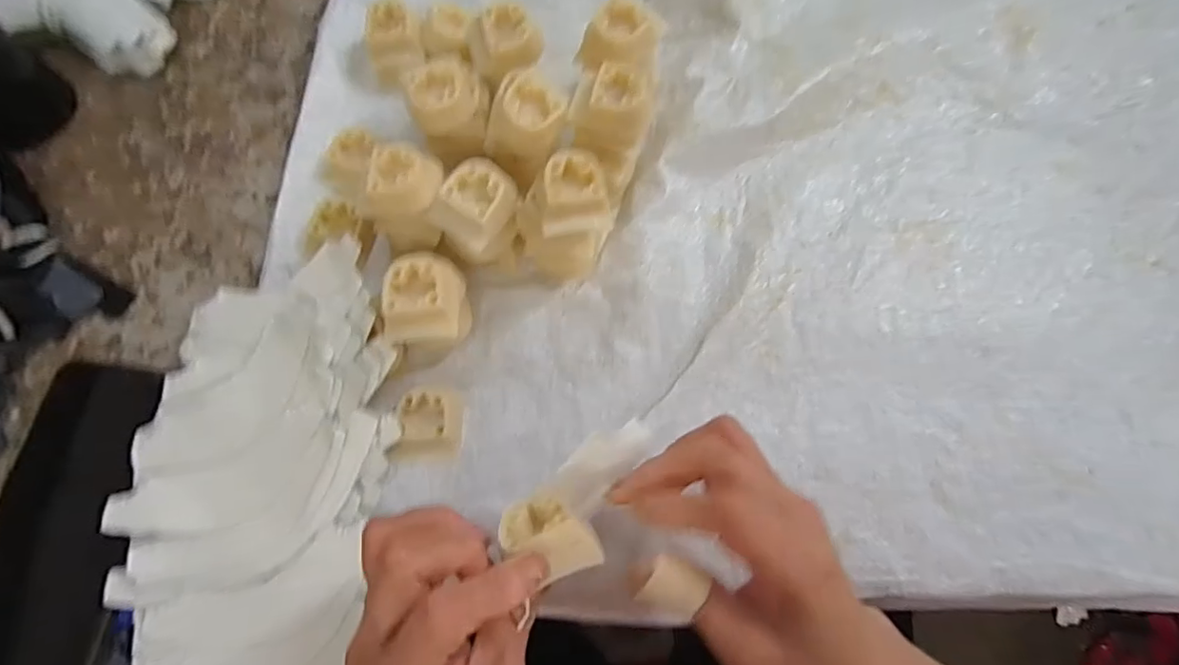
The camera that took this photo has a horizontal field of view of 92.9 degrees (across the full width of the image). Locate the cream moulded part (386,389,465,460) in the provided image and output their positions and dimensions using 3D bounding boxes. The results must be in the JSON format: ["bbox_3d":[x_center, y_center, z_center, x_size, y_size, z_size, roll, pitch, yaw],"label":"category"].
[{"bbox_3d":[-0.092,0.052,0.318,0.038,0.014,0.037,-3,75,-4],"label":"cream moulded part"}]

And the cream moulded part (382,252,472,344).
[{"bbox_3d":[-0.085,-0.018,0.291,0.042,0.018,0.042,1,74,-2],"label":"cream moulded part"}]

